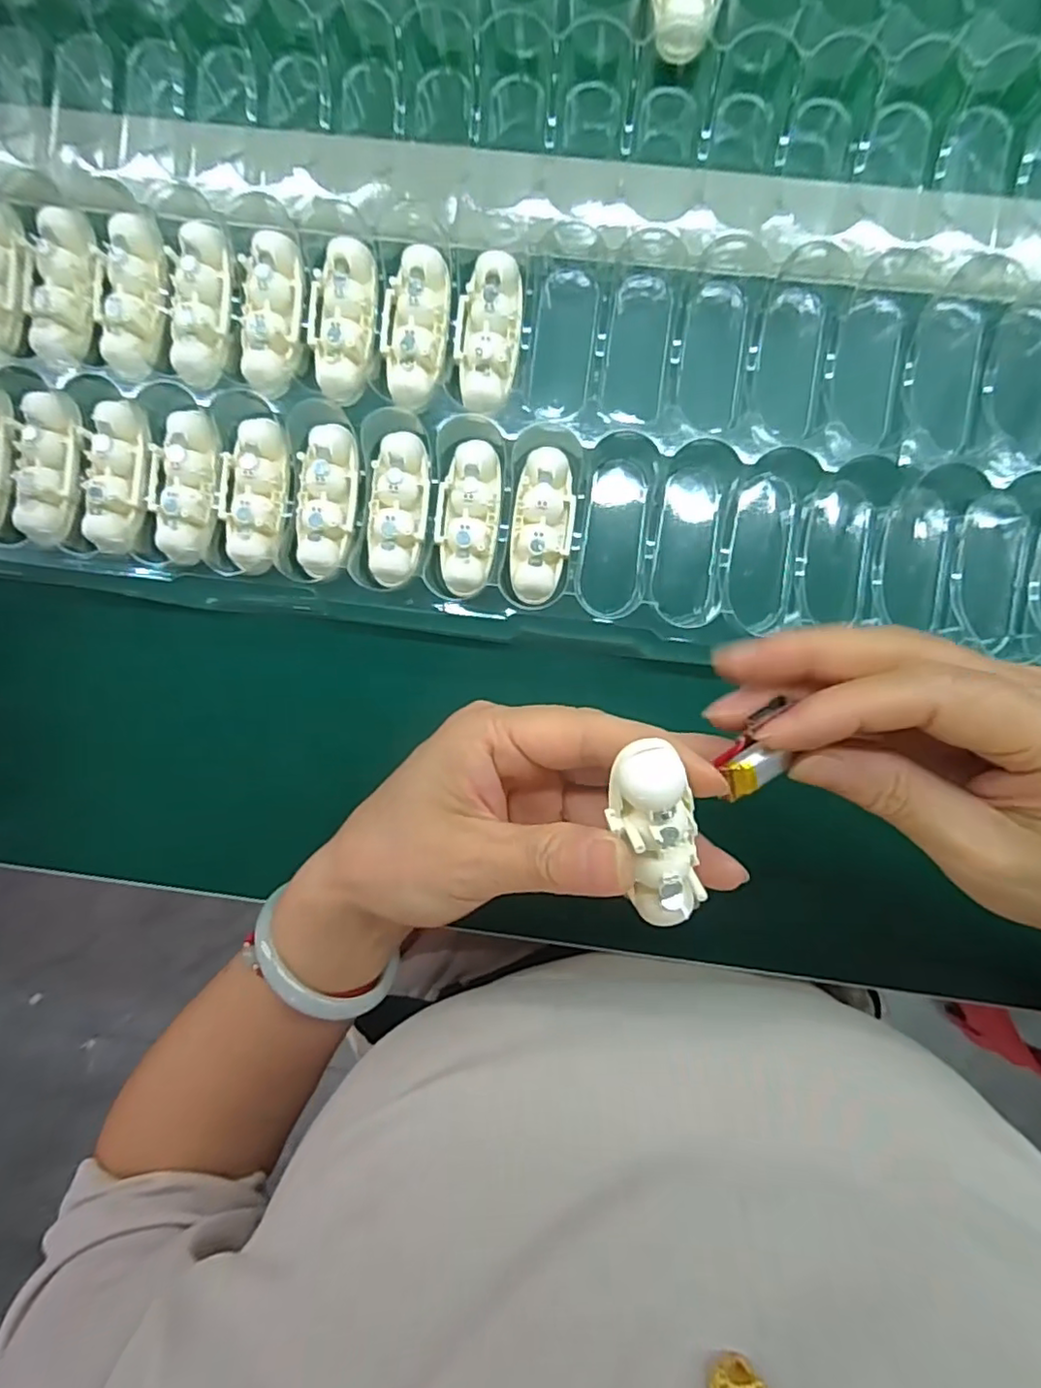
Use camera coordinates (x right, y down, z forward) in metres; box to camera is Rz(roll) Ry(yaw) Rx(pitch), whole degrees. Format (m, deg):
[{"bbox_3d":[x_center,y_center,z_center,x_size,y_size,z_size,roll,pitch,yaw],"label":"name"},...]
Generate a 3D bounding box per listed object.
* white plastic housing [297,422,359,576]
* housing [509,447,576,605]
[{"bbox_3d":[-0.082,-0.082,0.266,0.022,0.008,0.063,6,95,2],"label":"white plastic housing"},{"bbox_3d":[0.009,-0.070,0.262,0.025,0.009,0.061,7,95,2],"label":"housing"}]

